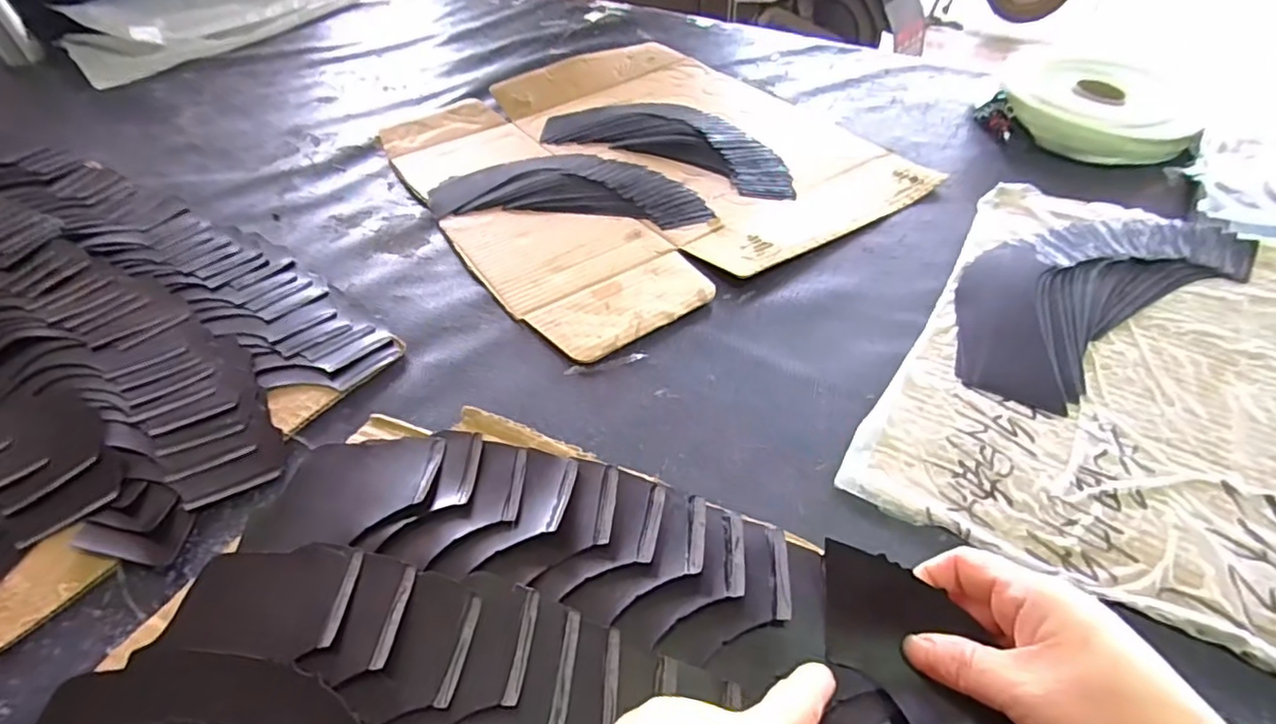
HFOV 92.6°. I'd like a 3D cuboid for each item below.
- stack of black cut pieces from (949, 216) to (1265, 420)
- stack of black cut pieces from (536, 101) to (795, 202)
[{"bbox_3d":[0.315,-0.057,0.431,0.256,0.019,0.115,-26,50,-20],"label":"stack of black cut pieces"},{"bbox_3d":[0.036,-0.240,0.640,0.298,0.016,0.117,24,52,25],"label":"stack of black cut pieces"}]

